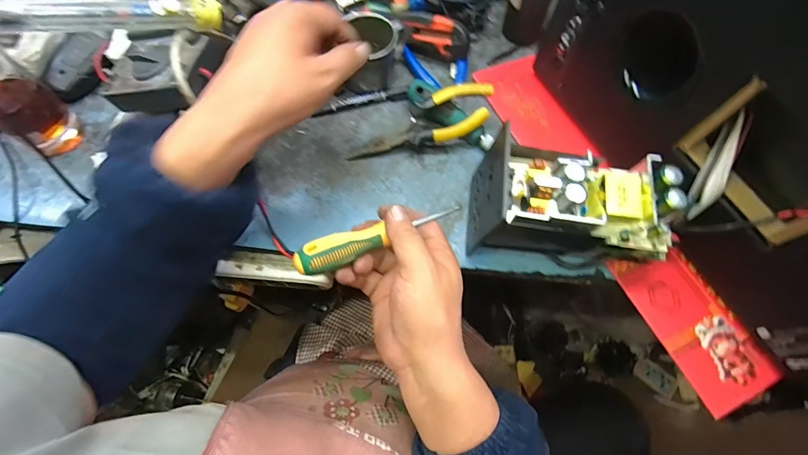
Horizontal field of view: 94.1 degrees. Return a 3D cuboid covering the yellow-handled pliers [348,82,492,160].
[{"bbox_3d":[0.019,-0.108,0.403,0.161,0.024,0.045,-24,69,7],"label":"yellow-handled pliers"}]

